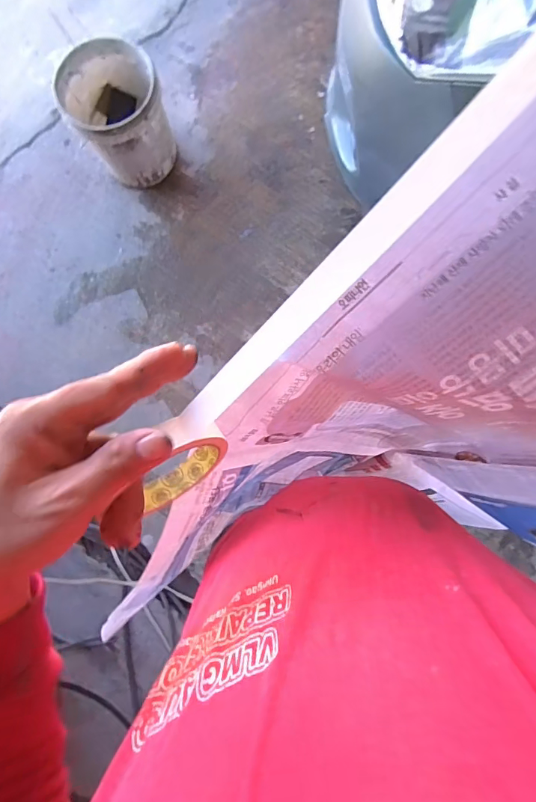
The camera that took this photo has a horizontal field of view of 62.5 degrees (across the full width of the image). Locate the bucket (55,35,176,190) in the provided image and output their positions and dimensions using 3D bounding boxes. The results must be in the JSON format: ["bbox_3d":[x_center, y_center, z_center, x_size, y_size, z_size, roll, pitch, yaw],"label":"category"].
[{"bbox_3d":[-0.475,-0.917,1.448,0.282,0.304,0.332,-27,81,-1],"label":"bucket"}]

